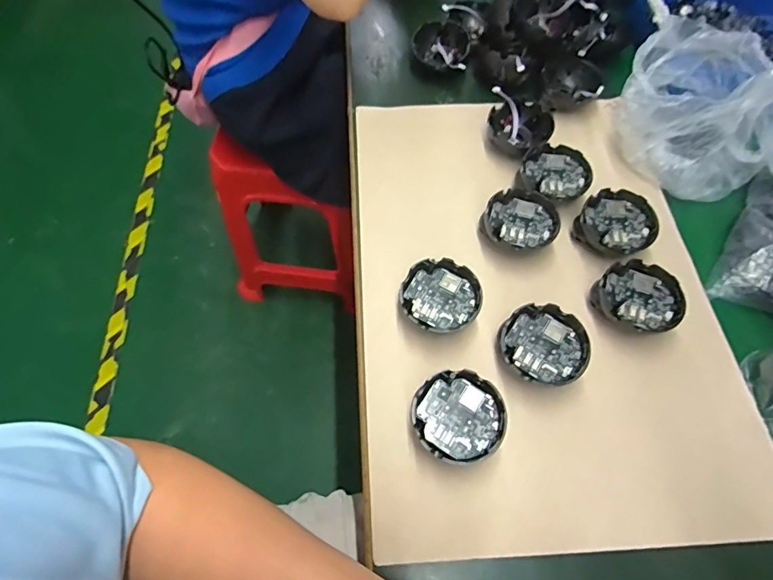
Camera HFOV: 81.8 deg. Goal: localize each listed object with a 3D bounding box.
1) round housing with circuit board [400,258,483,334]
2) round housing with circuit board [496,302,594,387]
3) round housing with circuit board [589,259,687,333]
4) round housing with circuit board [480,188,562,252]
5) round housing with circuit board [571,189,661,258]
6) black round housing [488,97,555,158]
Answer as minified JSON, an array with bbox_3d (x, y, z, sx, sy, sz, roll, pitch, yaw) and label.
[{"bbox_3d":[0.048,0.011,0.411,0.069,0.036,0.069,1,63,-2],"label":"round housing with circuit board"},{"bbox_3d":[0.132,0.051,0.384,0.071,0.035,0.066,1,63,-2],"label":"round housing with circuit board"},{"bbox_3d":[0.225,0.010,0.405,0.068,0.031,0.067,1,63,-2],"label":"round housing with circuit board"},{"bbox_3d":[0.133,-0.064,0.449,0.070,0.035,0.067,1,63,-2],"label":"round housing with circuit board"},{"bbox_3d":[0.228,-0.063,0.444,0.069,0.031,0.067,1,63,-2],"label":"round housing with circuit board"},{"bbox_3d":[0.148,-0.184,0.497,0.059,0.029,0.064,1,63,-2],"label":"black round housing"}]

